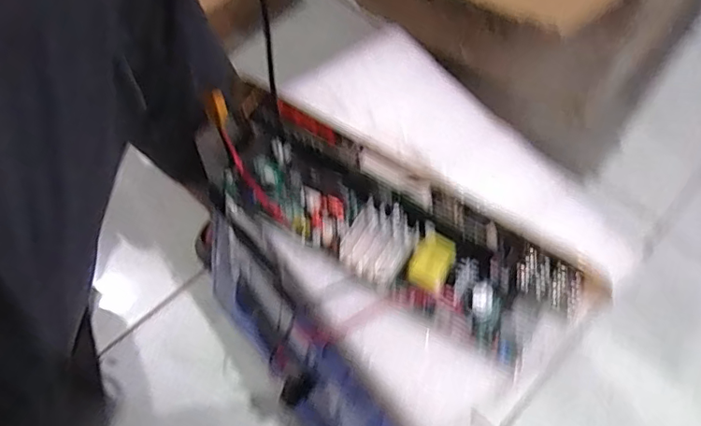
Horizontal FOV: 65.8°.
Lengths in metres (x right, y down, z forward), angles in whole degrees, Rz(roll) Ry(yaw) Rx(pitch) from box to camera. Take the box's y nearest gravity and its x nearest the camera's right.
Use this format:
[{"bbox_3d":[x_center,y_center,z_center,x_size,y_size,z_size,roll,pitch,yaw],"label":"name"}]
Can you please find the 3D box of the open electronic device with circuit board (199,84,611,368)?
[{"bbox_3d":[0.016,0.004,0.365,0.277,0.089,0.032,28,19,16],"label":"open electronic device with circuit board"}]

